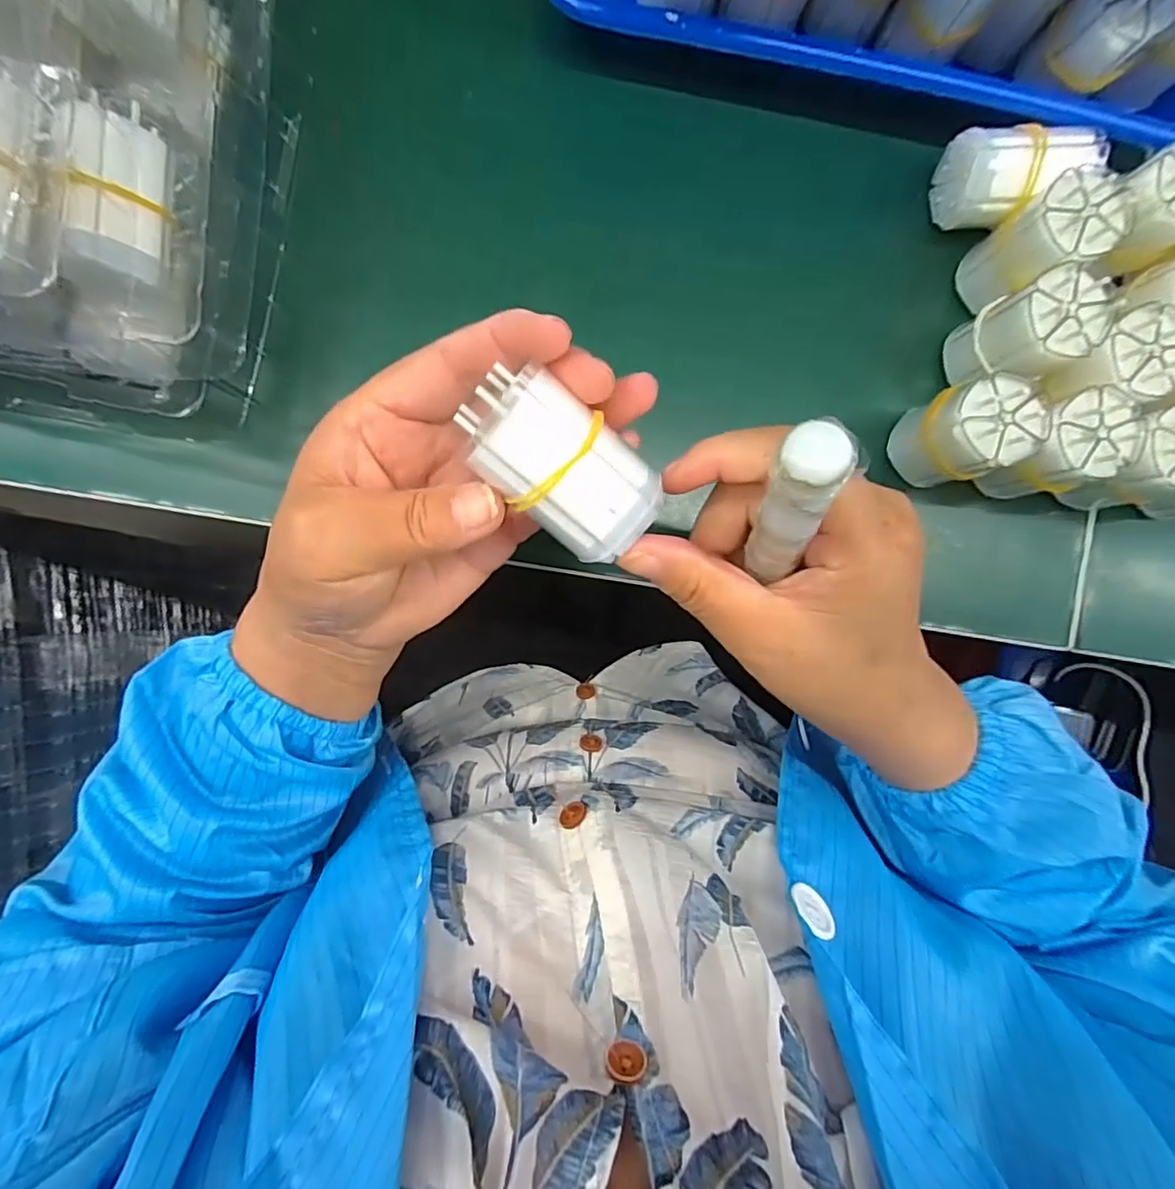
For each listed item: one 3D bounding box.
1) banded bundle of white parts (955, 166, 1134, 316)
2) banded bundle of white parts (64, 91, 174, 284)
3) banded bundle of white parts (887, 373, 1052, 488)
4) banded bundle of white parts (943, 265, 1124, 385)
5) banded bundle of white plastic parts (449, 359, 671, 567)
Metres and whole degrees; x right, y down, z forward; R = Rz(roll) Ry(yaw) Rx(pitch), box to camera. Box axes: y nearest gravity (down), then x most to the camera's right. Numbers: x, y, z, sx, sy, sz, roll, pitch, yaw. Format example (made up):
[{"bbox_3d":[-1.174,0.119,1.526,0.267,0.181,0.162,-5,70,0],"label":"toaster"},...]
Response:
[{"bbox_3d":[0.204,-0.159,0.267,0.039,0.053,0.036,0,90,-3],"label":"banded bundle of white parts"},{"bbox_3d":[-0.173,-0.149,0.214,0.016,0.033,0.059,7,93,35],"label":"banded bundle of white parts"},{"bbox_3d":[0.170,-0.074,0.266,0.036,0.056,0.038,0,90,-3],"label":"banded bundle of white parts"},{"bbox_3d":[0.198,-0.118,0.265,0.035,0.056,0.037,0,90,-3],"label":"banded bundle of white parts"},{"bbox_3d":[-0.008,-0.040,0.180,0.060,0.028,0.034,40,104,-18],"label":"banded bundle of white plastic parts"}]

